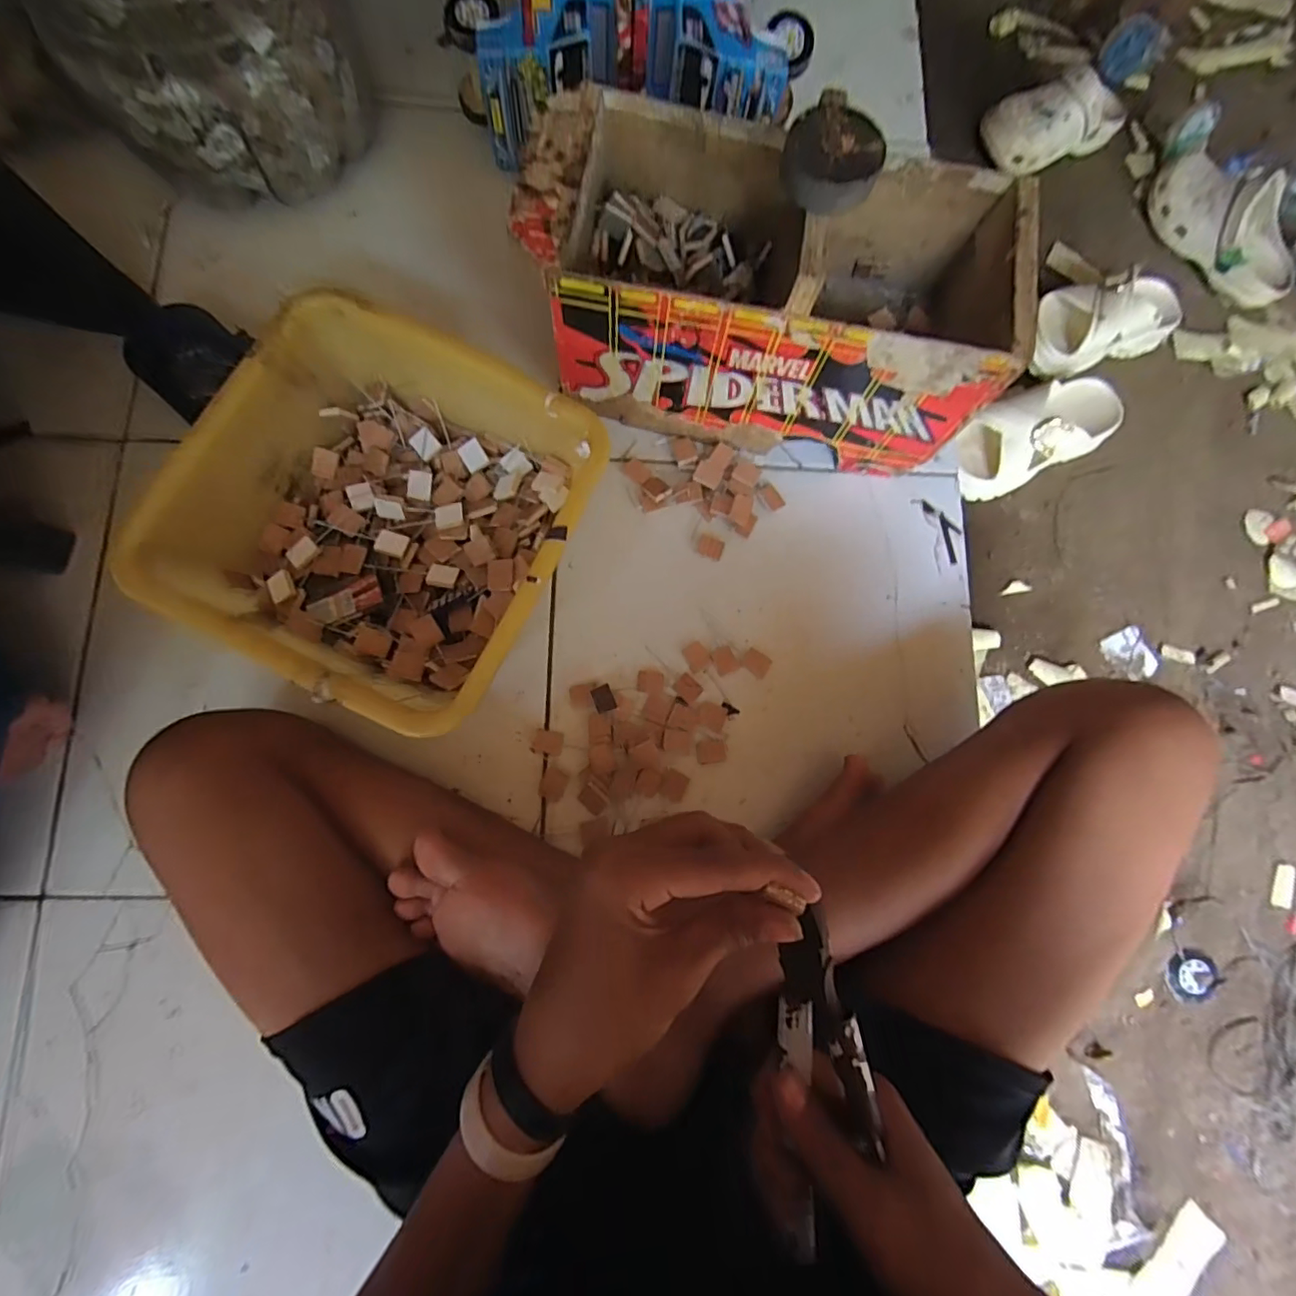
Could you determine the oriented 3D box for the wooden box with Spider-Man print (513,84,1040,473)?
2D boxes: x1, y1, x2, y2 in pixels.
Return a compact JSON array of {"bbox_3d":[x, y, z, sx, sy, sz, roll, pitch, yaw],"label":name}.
[{"bbox_3d":[0.097,-0.290,0.478,0.362,0.200,0.171,11,81,-1],"label":"wooden box with Spider-Man print"}]

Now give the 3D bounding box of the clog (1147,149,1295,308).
[{"bbox_3d":[0.810,-0.593,0.813,0.105,0.077,0.242,-23,83,-6],"label":"clog"}]

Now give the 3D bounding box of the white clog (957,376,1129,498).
[{"bbox_3d":[0.459,-0.257,0.683,0.204,0.090,0.097,-25,83,-6],"label":"white clog"}]

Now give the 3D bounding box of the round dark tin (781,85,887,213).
[{"bbox_3d":[0.118,-0.311,0.365,0.060,0.019,0.067,29,81,2],"label":"round dark tin"}]

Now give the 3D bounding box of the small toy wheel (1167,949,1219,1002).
[{"bbox_3d":[0.567,0.340,0.600,0.048,0.006,0.049,0,81,-2],"label":"small toy wheel"}]

